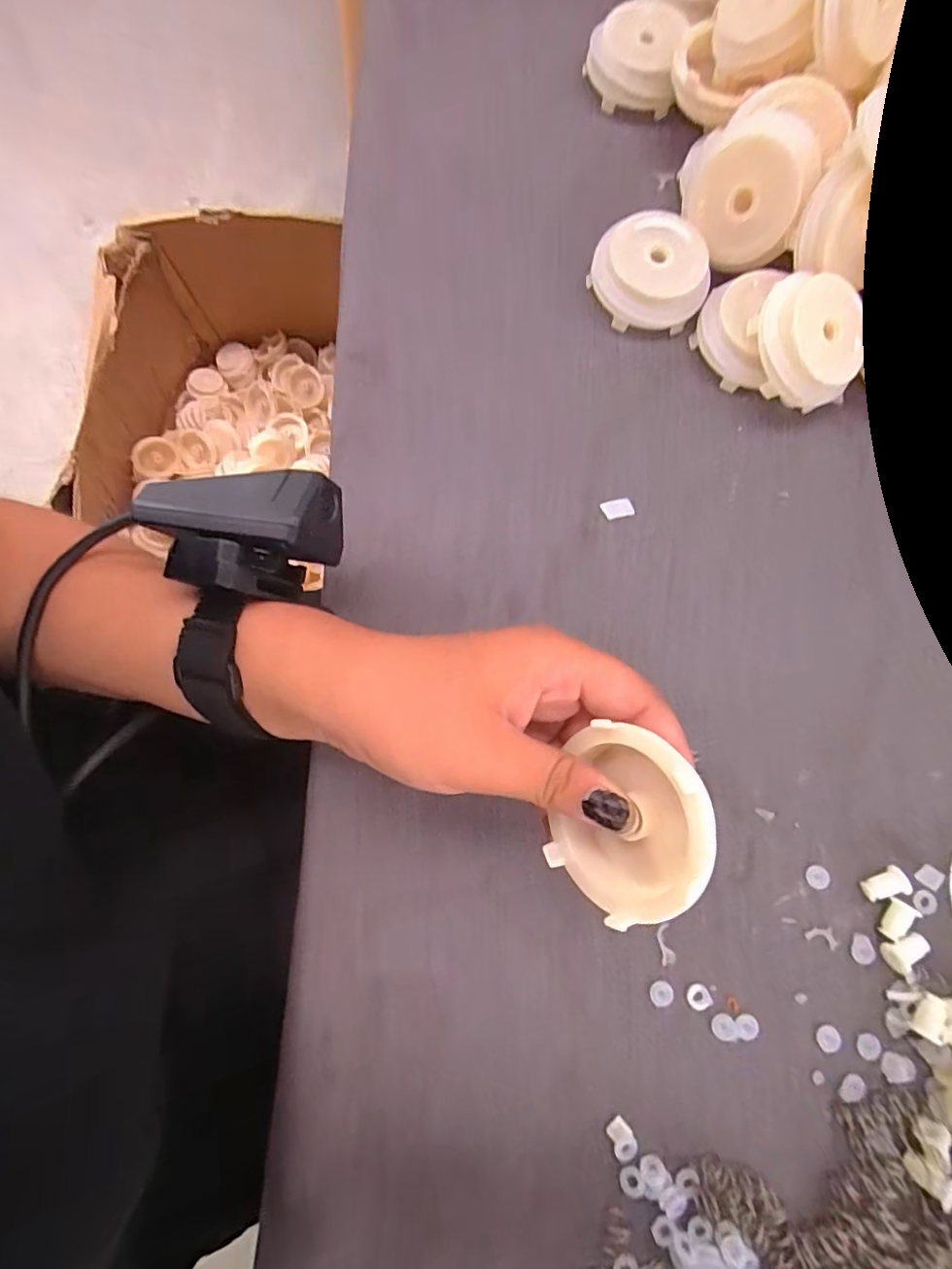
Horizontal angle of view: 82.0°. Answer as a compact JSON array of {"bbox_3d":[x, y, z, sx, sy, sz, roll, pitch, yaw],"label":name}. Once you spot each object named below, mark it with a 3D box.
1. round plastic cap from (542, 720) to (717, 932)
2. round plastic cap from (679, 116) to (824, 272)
[{"bbox_3d":[0.049,0.059,0.171,0.017,0.051,0.057,0,105,-37],"label":"round plastic cap"},{"bbox_3d":[0.127,-0.203,0.254,0.055,0.055,0.021,1,39,33],"label":"round plastic cap"}]

